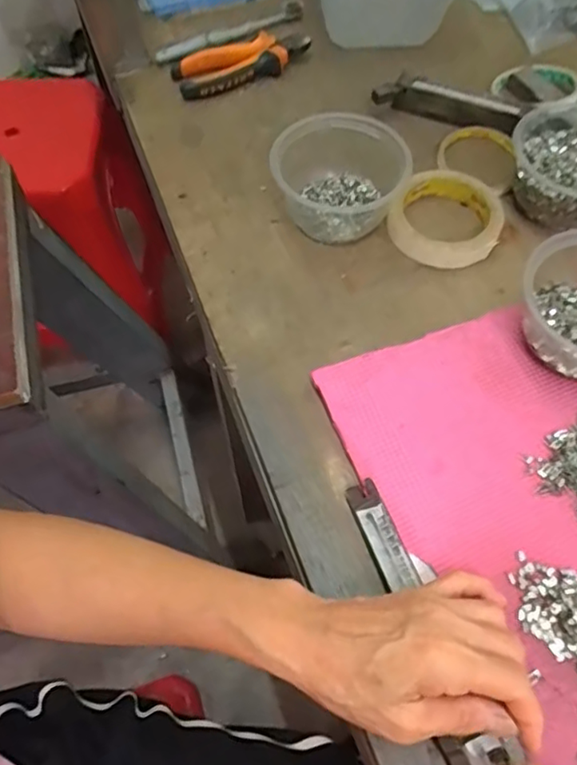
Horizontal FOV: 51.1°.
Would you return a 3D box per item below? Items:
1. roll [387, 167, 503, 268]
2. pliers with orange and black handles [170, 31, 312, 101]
[{"bbox_3d":[0.136,-0.151,0.534,0.094,0.028,0.104,3,62,4],"label":"roll"},{"bbox_3d":[-0.047,-0.335,0.627,0.145,0.027,0.053,-14,62,-5],"label":"pliers with orange and black handles"}]

